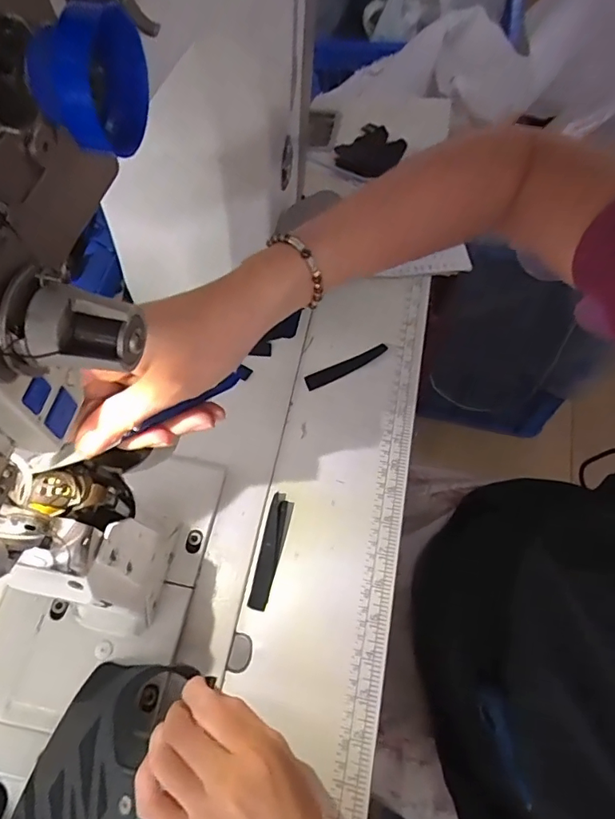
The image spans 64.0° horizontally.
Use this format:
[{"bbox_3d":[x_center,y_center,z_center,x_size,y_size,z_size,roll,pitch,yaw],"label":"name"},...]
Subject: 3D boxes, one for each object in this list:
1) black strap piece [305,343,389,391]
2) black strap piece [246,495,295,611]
[{"bbox_3d":[0.039,-0.042,0.477,0.086,0.005,0.016,-22,65,-9],"label":"black strap piece"},{"bbox_3d":[-0.030,0.115,0.407,0.018,0.007,0.093,16,66,-1],"label":"black strap piece"}]

